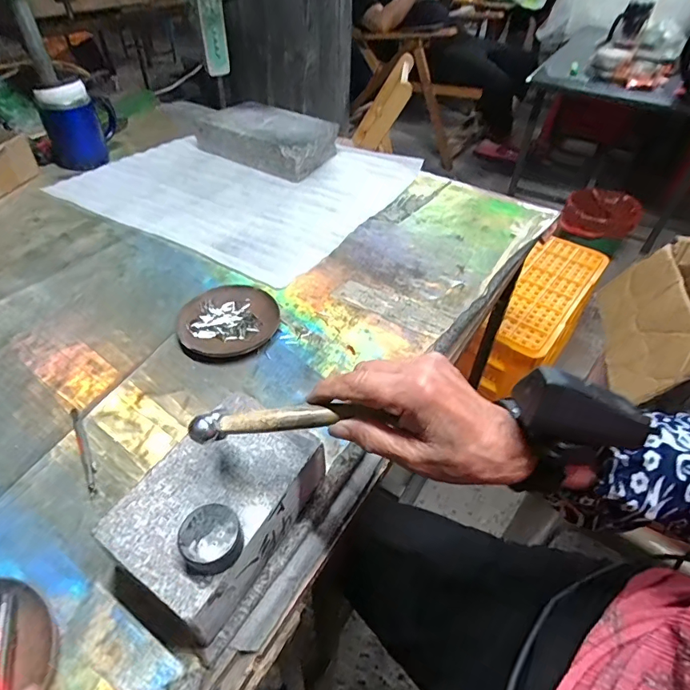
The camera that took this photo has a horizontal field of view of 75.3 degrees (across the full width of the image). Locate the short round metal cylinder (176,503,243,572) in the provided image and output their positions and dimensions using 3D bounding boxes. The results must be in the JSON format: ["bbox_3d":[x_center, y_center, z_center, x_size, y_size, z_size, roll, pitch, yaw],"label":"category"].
[{"bbox_3d":[-0.085,0.125,0.287,0.036,0.023,0.036,2,45,-2],"label":"short round metal cylinder"}]

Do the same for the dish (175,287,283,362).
[{"bbox_3d":[-0.136,-0.028,0.523,0.117,0.016,0.099,-26,52,-25],"label":"dish"}]

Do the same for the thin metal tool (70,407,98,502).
[{"bbox_3d":[-0.237,0.095,0.406,0.009,0.004,0.100,-23,51,-23],"label":"thin metal tool"}]

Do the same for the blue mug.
[{"bbox_3d":[-0.477,-0.402,0.804,0.124,0.123,0.077,-22,50,-22],"label":"blue mug"}]

